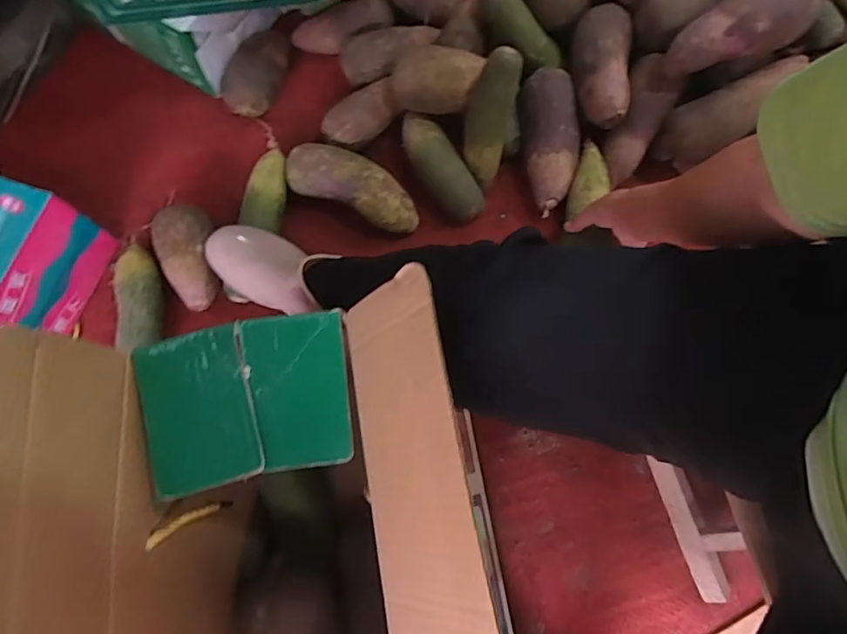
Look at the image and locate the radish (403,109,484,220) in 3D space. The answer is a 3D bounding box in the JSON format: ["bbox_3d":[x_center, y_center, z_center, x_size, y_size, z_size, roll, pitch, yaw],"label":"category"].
[{"bbox_3d":[0.022,-0.210,0.713,0.061,0.052,0.168,-33,78,-8],"label":"radish"}]

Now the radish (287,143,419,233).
[{"bbox_3d":[-0.094,-0.179,0.701,0.191,0.058,0.078,23,77,6],"label":"radish"}]

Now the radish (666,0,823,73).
[{"bbox_3d":[0.377,-0.348,0.609,0.175,0.062,0.068,-22,77,10],"label":"radish"}]

